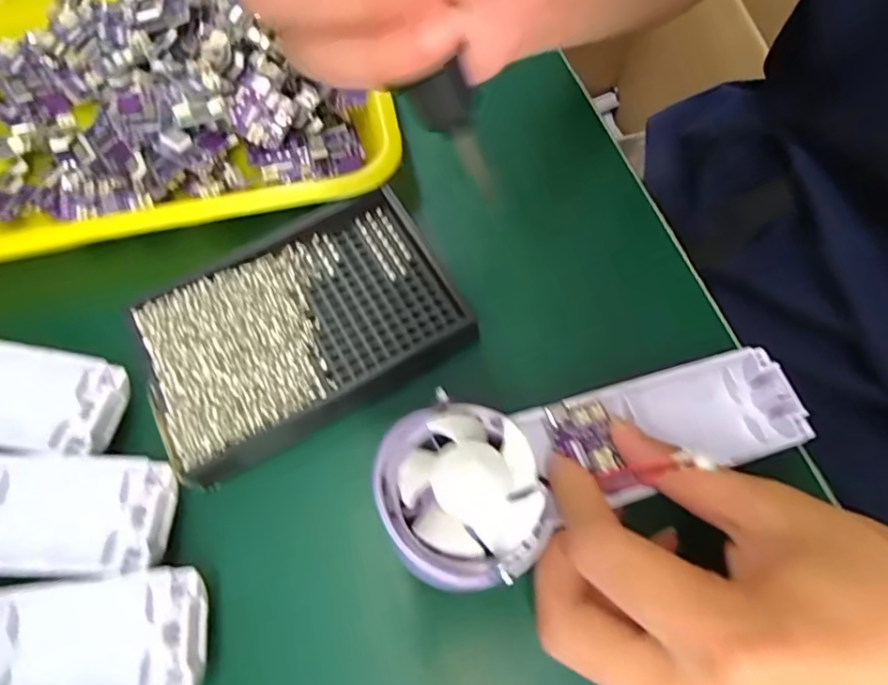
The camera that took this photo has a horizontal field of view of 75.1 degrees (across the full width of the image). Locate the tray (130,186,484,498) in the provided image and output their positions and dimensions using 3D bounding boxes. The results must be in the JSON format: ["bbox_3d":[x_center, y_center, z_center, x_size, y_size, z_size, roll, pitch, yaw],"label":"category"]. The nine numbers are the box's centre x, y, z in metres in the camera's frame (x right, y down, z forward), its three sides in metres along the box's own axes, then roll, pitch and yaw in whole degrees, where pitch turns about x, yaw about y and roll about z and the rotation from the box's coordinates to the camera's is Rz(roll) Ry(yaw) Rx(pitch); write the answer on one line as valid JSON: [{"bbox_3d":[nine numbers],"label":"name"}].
[{"bbox_3d":[-0.063,-0.005,0.266,0.135,0.028,0.093,-28,67,-9],"label":"tray"}]

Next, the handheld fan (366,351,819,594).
[{"bbox_3d":[0.060,0.037,0.223,0.171,0.025,0.063,-14,65,-21],"label":"handheld fan"}]

